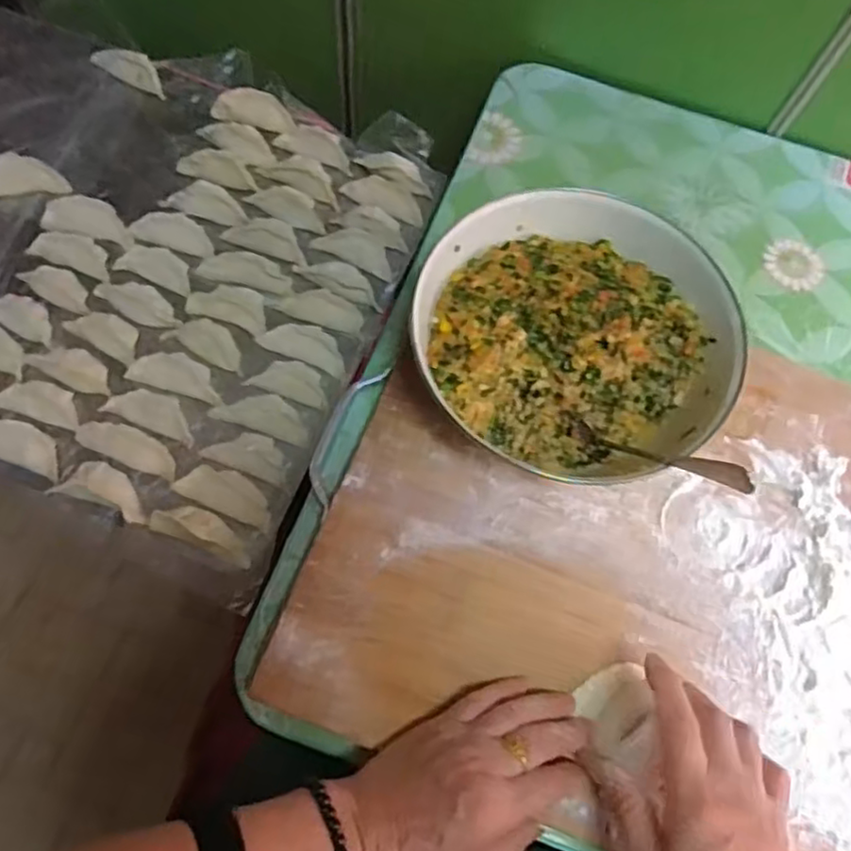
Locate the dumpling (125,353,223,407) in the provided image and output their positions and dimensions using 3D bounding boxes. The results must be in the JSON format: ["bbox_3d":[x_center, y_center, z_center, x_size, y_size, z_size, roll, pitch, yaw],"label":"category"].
[{"bbox_3d":[-0.189,-0.040,0.516,0.074,0.028,0.030,18,69,2],"label":"dumpling"}]

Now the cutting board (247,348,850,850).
[{"bbox_3d":[0.213,0.109,0.441,0.551,0.013,0.345,22,69,4],"label":"cutting board"}]

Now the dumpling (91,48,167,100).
[{"bbox_3d":[-0.269,-0.326,0.619,0.069,0.020,0.029,30,70,7],"label":"dumpling"}]

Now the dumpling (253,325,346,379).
[{"bbox_3d":[-0.094,-0.065,0.532,0.071,0.013,0.031,22,69,4],"label":"dumpling"}]

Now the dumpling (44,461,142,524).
[{"bbox_3d":[-0.231,0.045,0.483,0.063,0.025,0.030,20,69,3],"label":"dumpling"}]

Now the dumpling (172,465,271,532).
[{"bbox_3d":[-0.145,0.050,0.492,0.070,0.021,0.029,25,69,5],"label":"dumpling"}]

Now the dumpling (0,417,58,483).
[{"bbox_3d":[-0.298,0.013,0.487,0.070,0.022,0.028,19,69,3],"label":"dumpling"}]

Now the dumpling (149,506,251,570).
[{"bbox_3d":[-0.158,0.073,0.474,0.077,0.027,0.024,22,69,4],"label":"dumpling"}]

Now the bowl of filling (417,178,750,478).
[{"bbox_3d":[0.094,-0.058,0.457,0.194,0.089,0.176,4,69,-3],"label":"bowl of filling"}]

